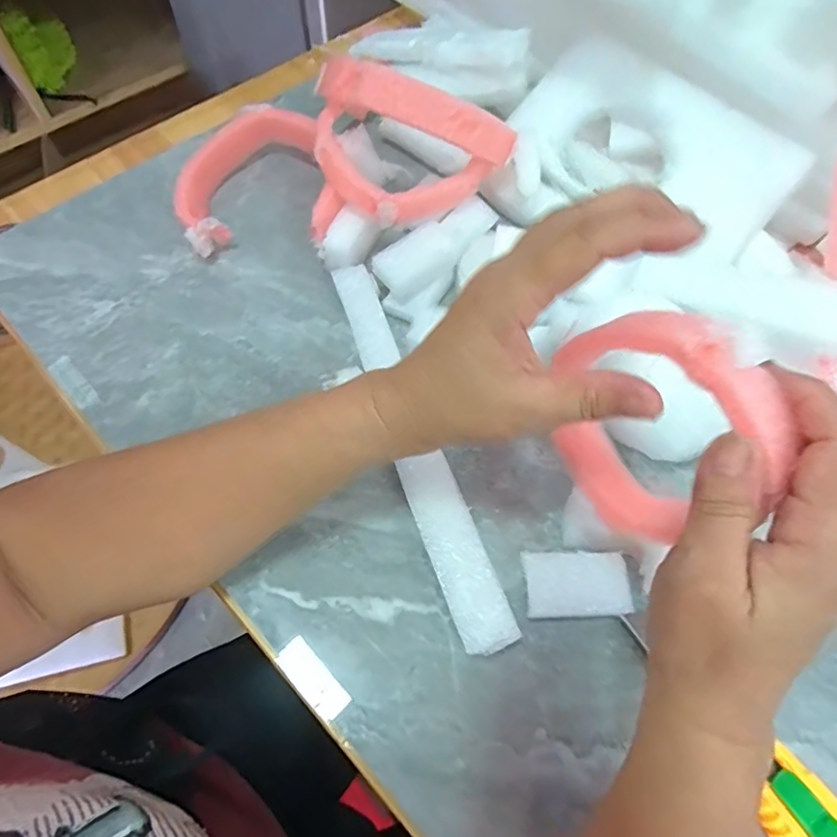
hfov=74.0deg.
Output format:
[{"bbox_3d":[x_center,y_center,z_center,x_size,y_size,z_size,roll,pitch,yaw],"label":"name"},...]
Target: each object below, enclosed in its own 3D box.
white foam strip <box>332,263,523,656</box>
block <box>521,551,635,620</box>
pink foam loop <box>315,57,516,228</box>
[{"bbox_3d":[-0.006,0.011,0.325,0.028,0.026,0.245,-17,65,-11],"label":"white foam strip"},{"bbox_3d":[0.079,0.087,0.289,0.050,0.028,0.032,0,63,-2],"label":"block"},{"bbox_3d":[-0.012,-0.182,0.363,0.135,0.068,0.083,16,63,6],"label":"pink foam loop"}]

